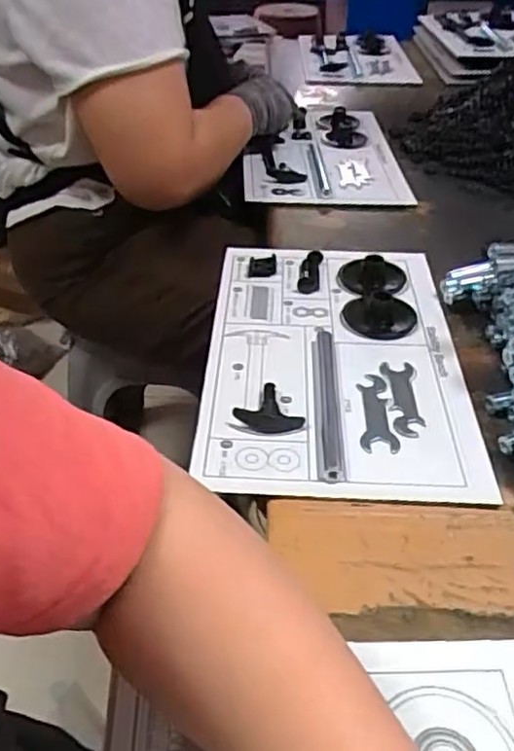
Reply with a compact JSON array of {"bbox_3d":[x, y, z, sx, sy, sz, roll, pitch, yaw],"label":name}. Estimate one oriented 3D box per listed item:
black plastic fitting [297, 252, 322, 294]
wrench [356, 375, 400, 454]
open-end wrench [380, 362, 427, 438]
[{"bbox_3d":[0.056,-0.108,0.715,0.022,0.017,0.077,6,39,7],"label":"black plastic fitting"},{"bbox_3d":[0.098,0.029,0.551,0.029,0.004,0.090,2,39,3],"label":"wrench"},{"bbox_3d":[0.124,0.018,0.564,0.029,0.005,0.089,-1,39,-1],"label":"open-end wrench"}]

